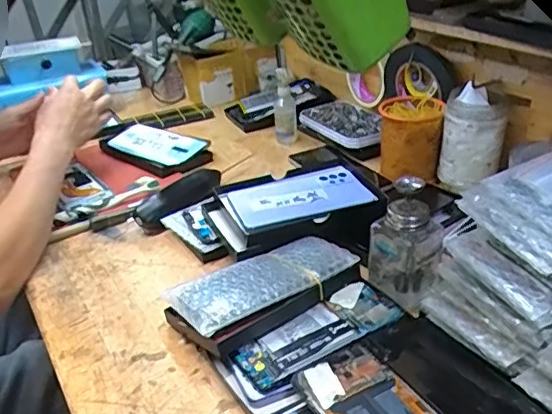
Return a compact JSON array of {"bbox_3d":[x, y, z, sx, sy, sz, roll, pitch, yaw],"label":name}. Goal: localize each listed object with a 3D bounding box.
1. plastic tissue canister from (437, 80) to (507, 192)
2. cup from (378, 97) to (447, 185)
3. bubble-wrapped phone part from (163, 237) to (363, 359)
[{"bbox_3d":[0.240,-0.082,0.691,0.058,0.113,0.066,-19,32,-23],"label":"plastic tissue canister"},{"bbox_3d":[0.179,-0.090,0.753,0.079,0.089,0.080,2,30,12],"label":"cup"},{"bbox_3d":[-0.009,0.078,0.537,0.173,0.034,0.088,-21,33,-27],"label":"bubble-wrapped phone part"}]

